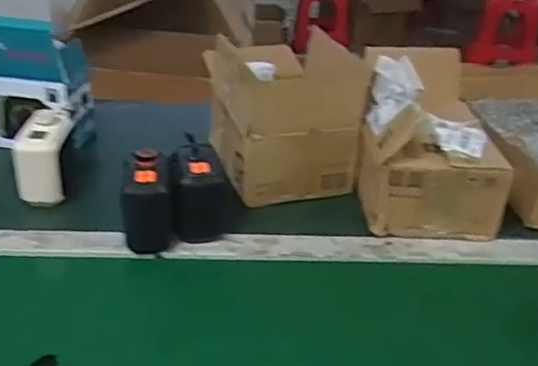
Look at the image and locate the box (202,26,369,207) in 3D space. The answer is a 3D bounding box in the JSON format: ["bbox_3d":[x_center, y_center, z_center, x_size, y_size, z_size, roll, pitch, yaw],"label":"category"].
[{"bbox_3d":[0.018,-0.099,0.887,0.171,0.162,0.214,-8,31,-18],"label":"box"}]

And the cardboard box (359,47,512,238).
[{"bbox_3d":[0.204,-0.058,0.831,0.165,0.163,0.219,4,29,2],"label":"cardboard box"}]

